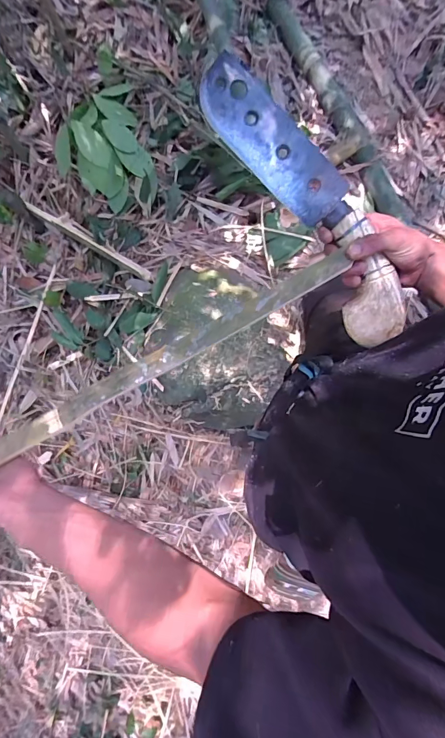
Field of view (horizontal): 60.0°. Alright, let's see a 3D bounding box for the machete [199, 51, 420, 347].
[{"bbox_3d":[0.101,-0.196,0.450,0.081,0.034,0.364,-35,92,-8],"label":"machete"}]

